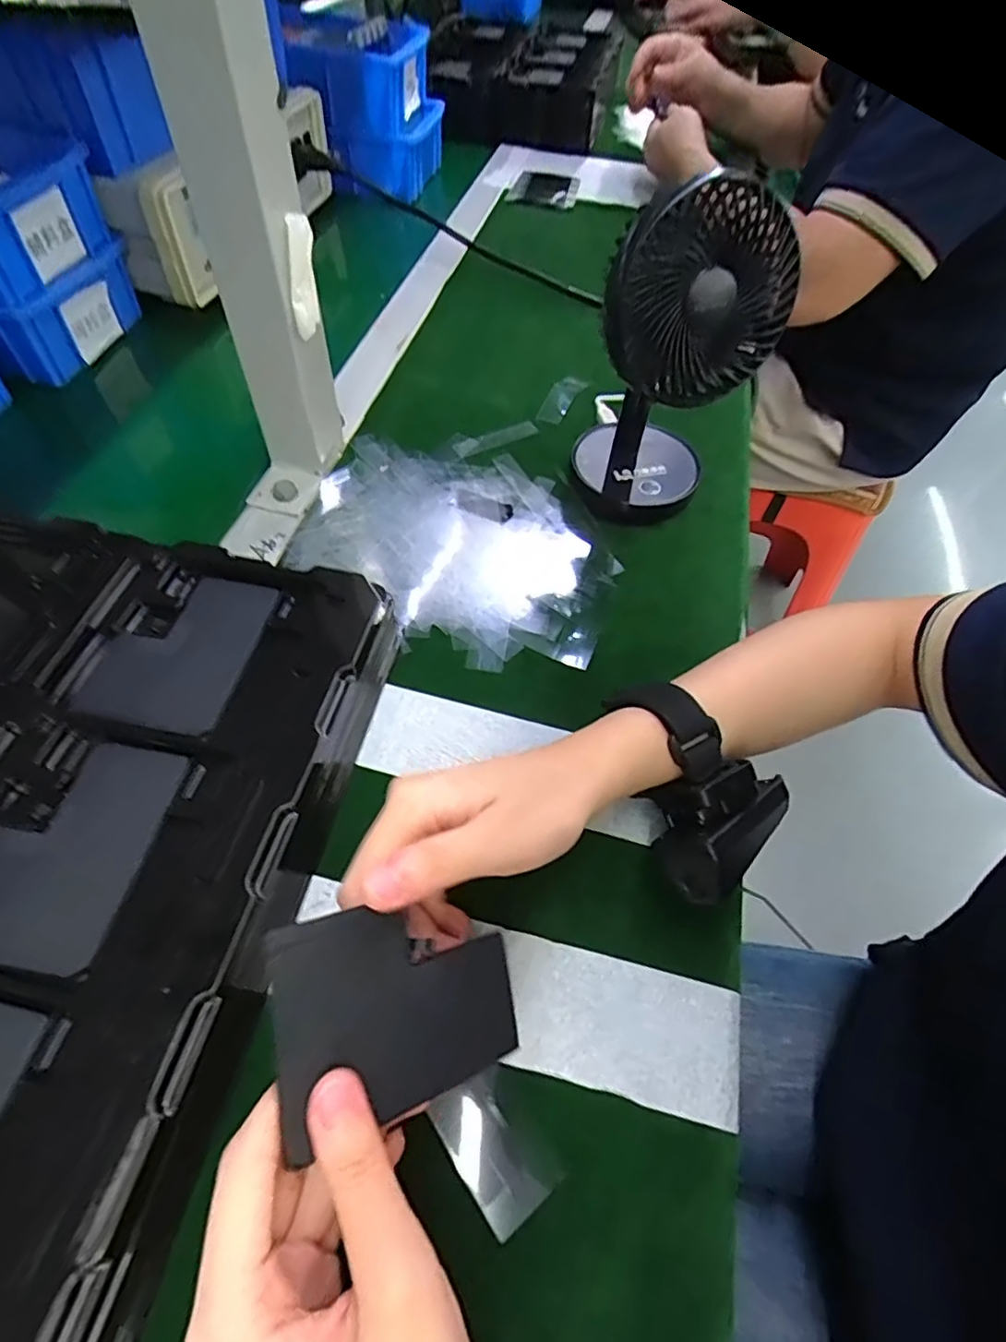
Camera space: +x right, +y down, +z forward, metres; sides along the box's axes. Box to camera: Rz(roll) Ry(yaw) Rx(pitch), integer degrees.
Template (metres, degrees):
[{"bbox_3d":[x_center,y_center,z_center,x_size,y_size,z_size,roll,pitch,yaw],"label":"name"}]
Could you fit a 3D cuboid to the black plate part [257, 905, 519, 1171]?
[{"bbox_3d":[-0.034,0.114,0.213,0.087,0.004,0.064,1,72,-38],"label":"black plate part"}]

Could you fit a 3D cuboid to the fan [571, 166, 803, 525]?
[{"bbox_3d":[0.099,-0.177,0.372,0.085,0.181,0.095,10,56,3],"label":"fan"}]

